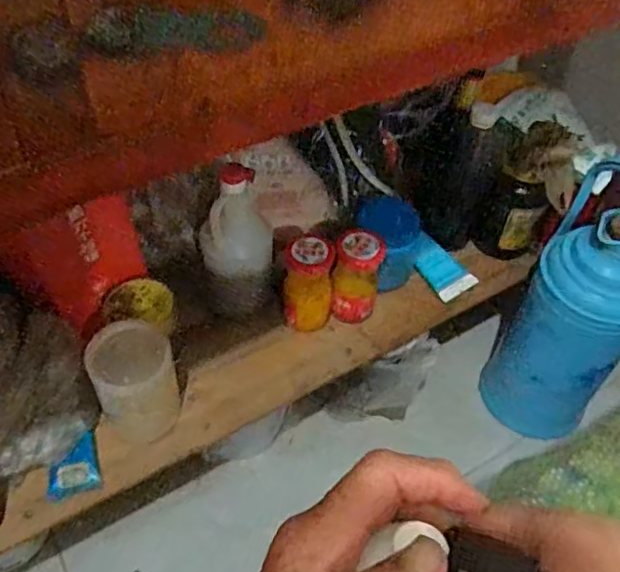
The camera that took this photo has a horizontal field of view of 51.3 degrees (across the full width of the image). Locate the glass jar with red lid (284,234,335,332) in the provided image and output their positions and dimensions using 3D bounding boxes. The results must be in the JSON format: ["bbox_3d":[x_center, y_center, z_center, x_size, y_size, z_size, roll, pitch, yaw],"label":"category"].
[{"bbox_3d":[-0.001,-0.002,0.796,0.062,0.123,0.052,3,50,-2],"label":"glass jar with red lid"}]

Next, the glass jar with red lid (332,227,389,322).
[{"bbox_3d":[0.059,-0.009,0.810,0.056,0.116,0.054,2,50,-2],"label":"glass jar with red lid"}]

